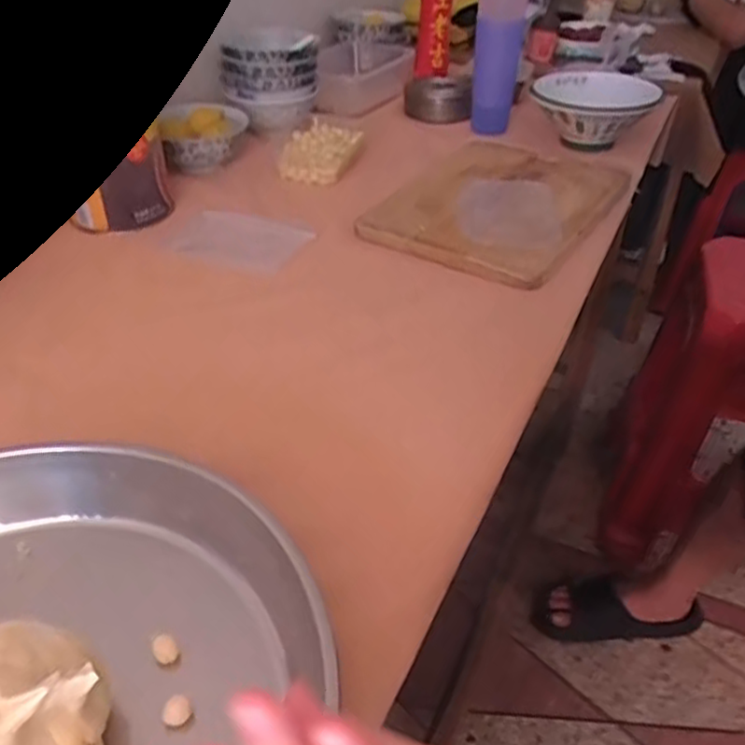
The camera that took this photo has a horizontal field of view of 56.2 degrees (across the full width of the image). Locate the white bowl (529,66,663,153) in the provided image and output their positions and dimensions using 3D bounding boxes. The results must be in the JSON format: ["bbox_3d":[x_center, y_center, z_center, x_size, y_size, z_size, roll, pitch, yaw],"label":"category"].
[{"bbox_3d":[0.315,-0.379,1.007,0.161,0.070,0.161,0,38,0],"label":"white bowl"}]

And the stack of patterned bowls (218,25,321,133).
[{"bbox_3d":[-0.153,-0.445,1.039,0.138,0.099,0.142,-5,38,-7],"label":"stack of patterned bowls"}]

